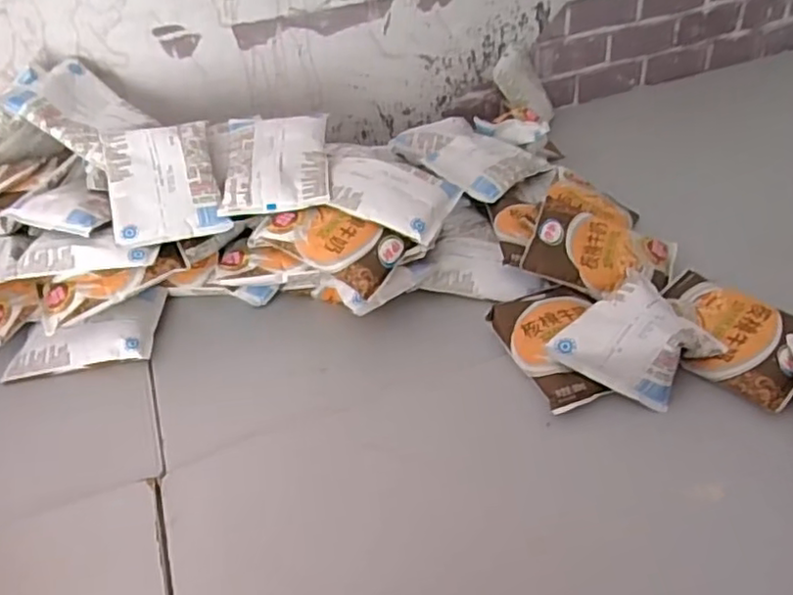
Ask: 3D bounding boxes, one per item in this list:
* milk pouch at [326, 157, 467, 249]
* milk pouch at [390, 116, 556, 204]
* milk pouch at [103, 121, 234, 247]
[{"bbox_3d":[-0.010,-0.090,0.585,0.117,0.016,0.082,16,51,8],"label":"milk pouch"},{"bbox_3d":[0.085,-0.161,0.707,0.122,0.021,0.141,-32,45,-29],"label":"milk pouch"},{"bbox_3d":[-0.209,-0.104,0.589,0.091,0.016,0.116,-16,69,-8],"label":"milk pouch"}]

